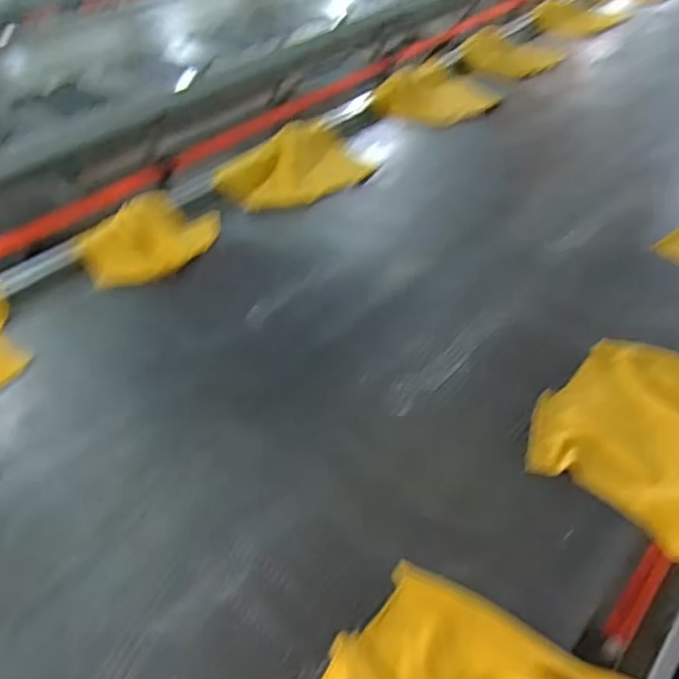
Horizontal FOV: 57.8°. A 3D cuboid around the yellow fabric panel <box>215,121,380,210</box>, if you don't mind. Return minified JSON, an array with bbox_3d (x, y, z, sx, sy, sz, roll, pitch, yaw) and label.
[{"bbox_3d":[-0.099,-0.460,1.589,0.403,0.080,0.265,-33,47,-26],"label":"yellow fabric panel"}]

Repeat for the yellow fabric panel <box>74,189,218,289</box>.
[{"bbox_3d":[-0.437,-0.232,1.372,0.272,0.053,0.307,19,47,27],"label":"yellow fabric panel"}]

